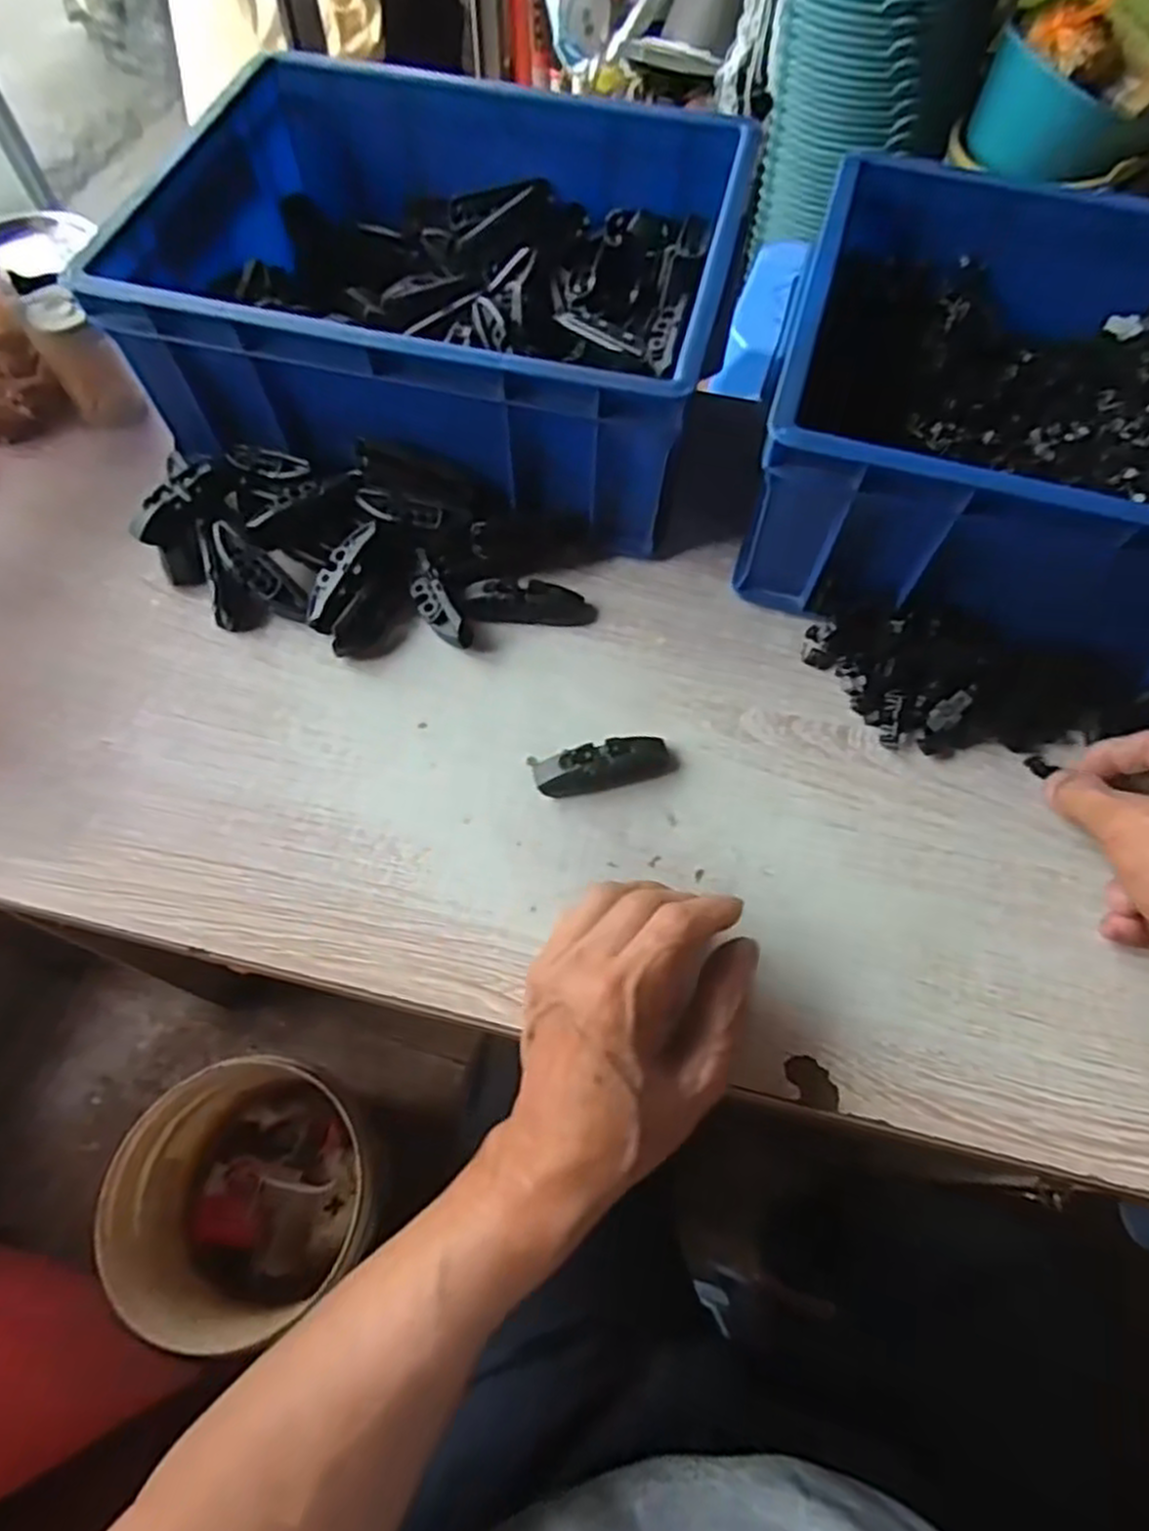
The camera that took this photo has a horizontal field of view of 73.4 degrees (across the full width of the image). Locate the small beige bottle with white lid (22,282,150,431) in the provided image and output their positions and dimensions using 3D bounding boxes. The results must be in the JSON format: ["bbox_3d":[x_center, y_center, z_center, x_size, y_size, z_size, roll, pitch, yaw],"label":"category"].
[{"bbox_3d":[-0.327,-0.271,0.514,0.044,0.078,0.044,-33,69,-16],"label":"small beige bottle with white lid"}]

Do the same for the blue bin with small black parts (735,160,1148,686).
[{"bbox_3d":[0.291,-0.193,0.455,0.331,0.133,0.271,19,65,8],"label":"blue bin with small black parts"}]

